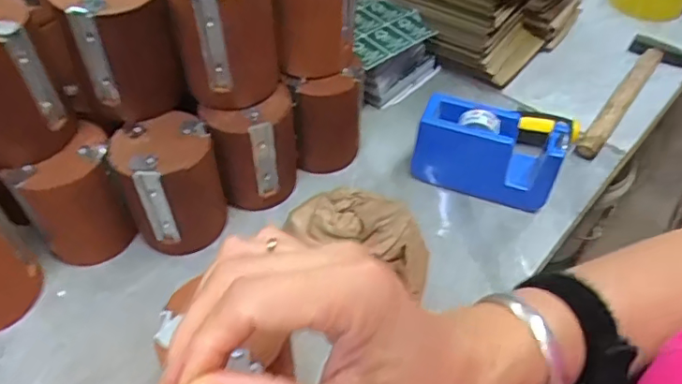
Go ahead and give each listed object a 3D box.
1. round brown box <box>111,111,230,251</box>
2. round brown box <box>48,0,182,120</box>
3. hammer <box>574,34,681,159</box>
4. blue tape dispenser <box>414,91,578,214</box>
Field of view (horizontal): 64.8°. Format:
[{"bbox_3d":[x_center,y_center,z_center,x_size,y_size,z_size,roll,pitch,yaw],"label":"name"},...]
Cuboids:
[{"bbox_3d":[-0.141,-0.004,0.457,0.080,0.099,0.077,2,49,-2],"label":"round brown box"},{"bbox_3d":[-0.174,-0.114,0.418,0.069,0.104,0.068,2,49,-2],"label":"round brown box"},{"bbox_3d":[0.333,-0.108,0.621,0.074,0.029,0.246,33,55,23],"label":"hammer"},{"bbox_3d":[0.135,-0.035,0.502,0.129,0.079,0.049,16,50,11],"label":"blue tape dispenser"}]

